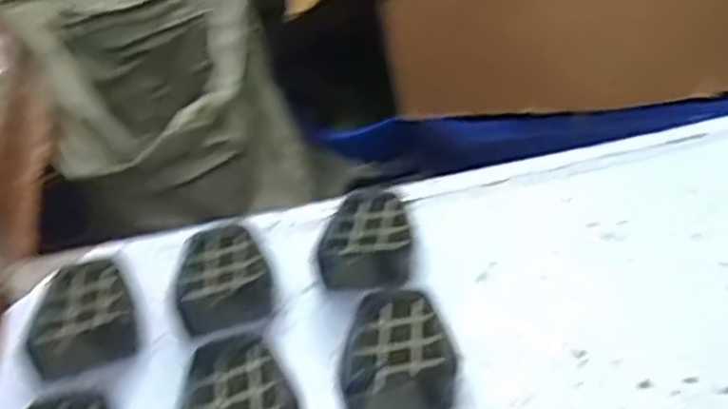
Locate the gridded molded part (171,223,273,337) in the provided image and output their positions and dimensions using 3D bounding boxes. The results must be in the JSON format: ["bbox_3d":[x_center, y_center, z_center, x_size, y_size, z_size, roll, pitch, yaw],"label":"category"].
[{"bbox_3d":[-0.121,0.060,0.625,0.076,0.031,0.107,-16,37,-14],"label":"gridded molded part"}]

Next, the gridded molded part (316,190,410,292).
[{"bbox_3d":[0.004,0.029,0.647,0.076,0.027,0.118,1,36,9],"label":"gridded molded part"}]

